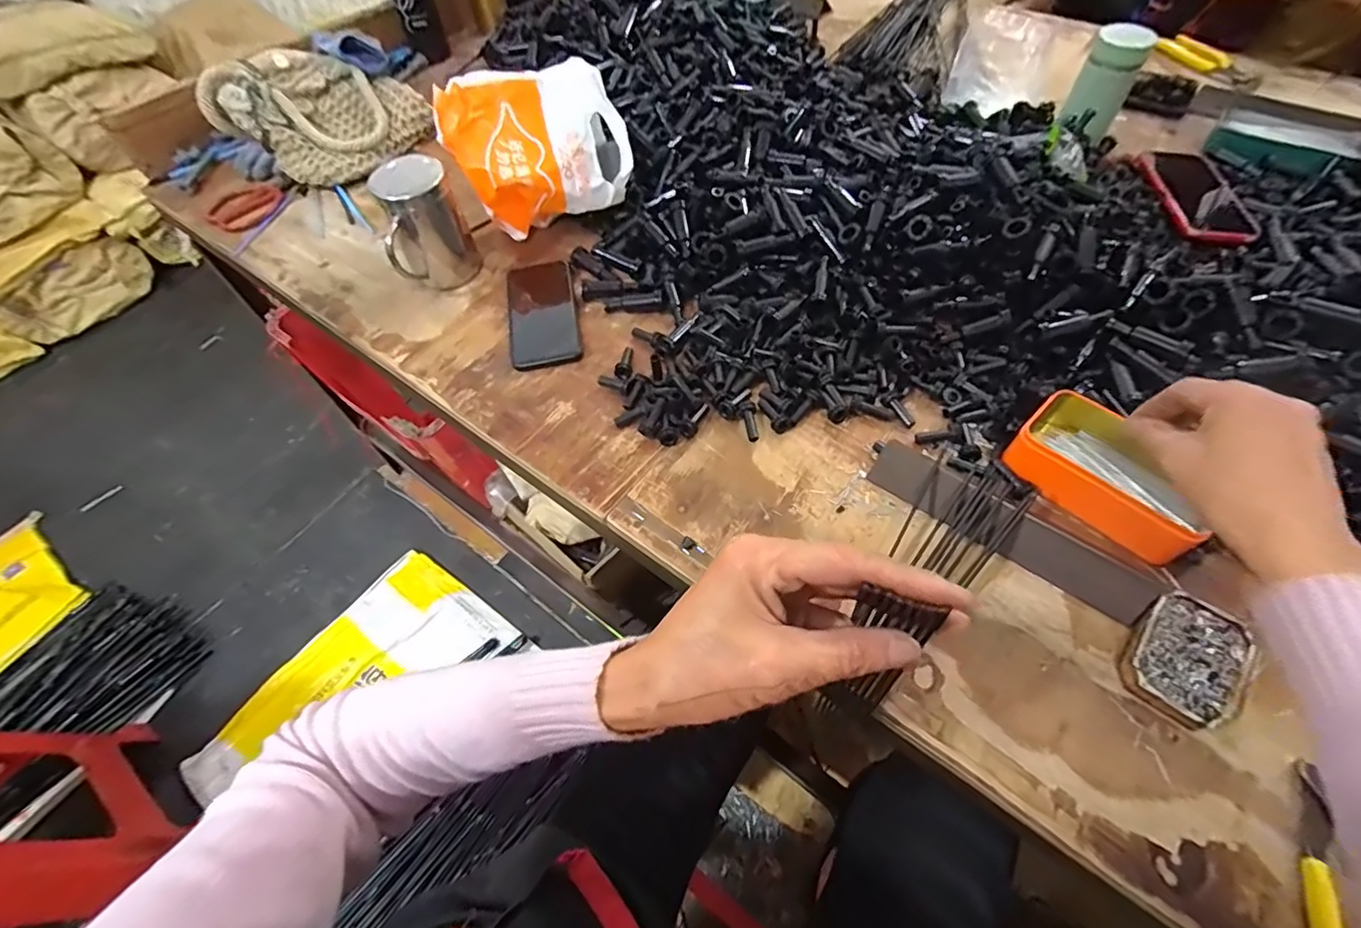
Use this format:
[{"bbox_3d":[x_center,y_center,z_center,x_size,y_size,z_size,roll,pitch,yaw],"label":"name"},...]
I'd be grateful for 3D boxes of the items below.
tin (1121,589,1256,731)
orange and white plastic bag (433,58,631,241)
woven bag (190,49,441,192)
[{"bbox_3d":[0.360,0.140,0.404,0.069,0.023,0.087,30,65,21],"label":"tin"},{"bbox_3d":[-0.163,-0.356,0.673,0.187,0.156,0.121,-18,58,-9],"label":"orange and white plastic bag"},{"bbox_3d":[-0.507,-0.500,0.817,0.215,0.120,0.199,18,61,15],"label":"woven bag"}]

